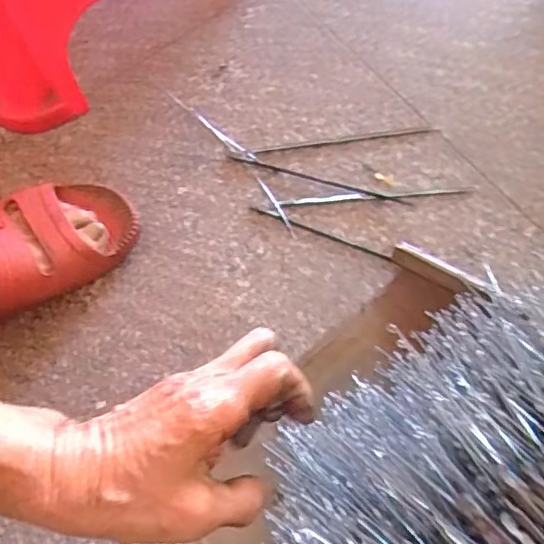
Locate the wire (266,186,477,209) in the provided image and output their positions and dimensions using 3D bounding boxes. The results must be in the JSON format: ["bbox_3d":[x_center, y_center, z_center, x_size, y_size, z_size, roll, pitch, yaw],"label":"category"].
[{"bbox_3d":[0.086,-0.066,0.483,0.175,0.004,0.008,-5,69,0],"label":"wire"}]

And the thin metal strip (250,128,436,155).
[{"bbox_3d":[0.067,-0.118,0.500,0.166,0.004,0.006,-8,69,-1],"label":"thin metal strip"}]

